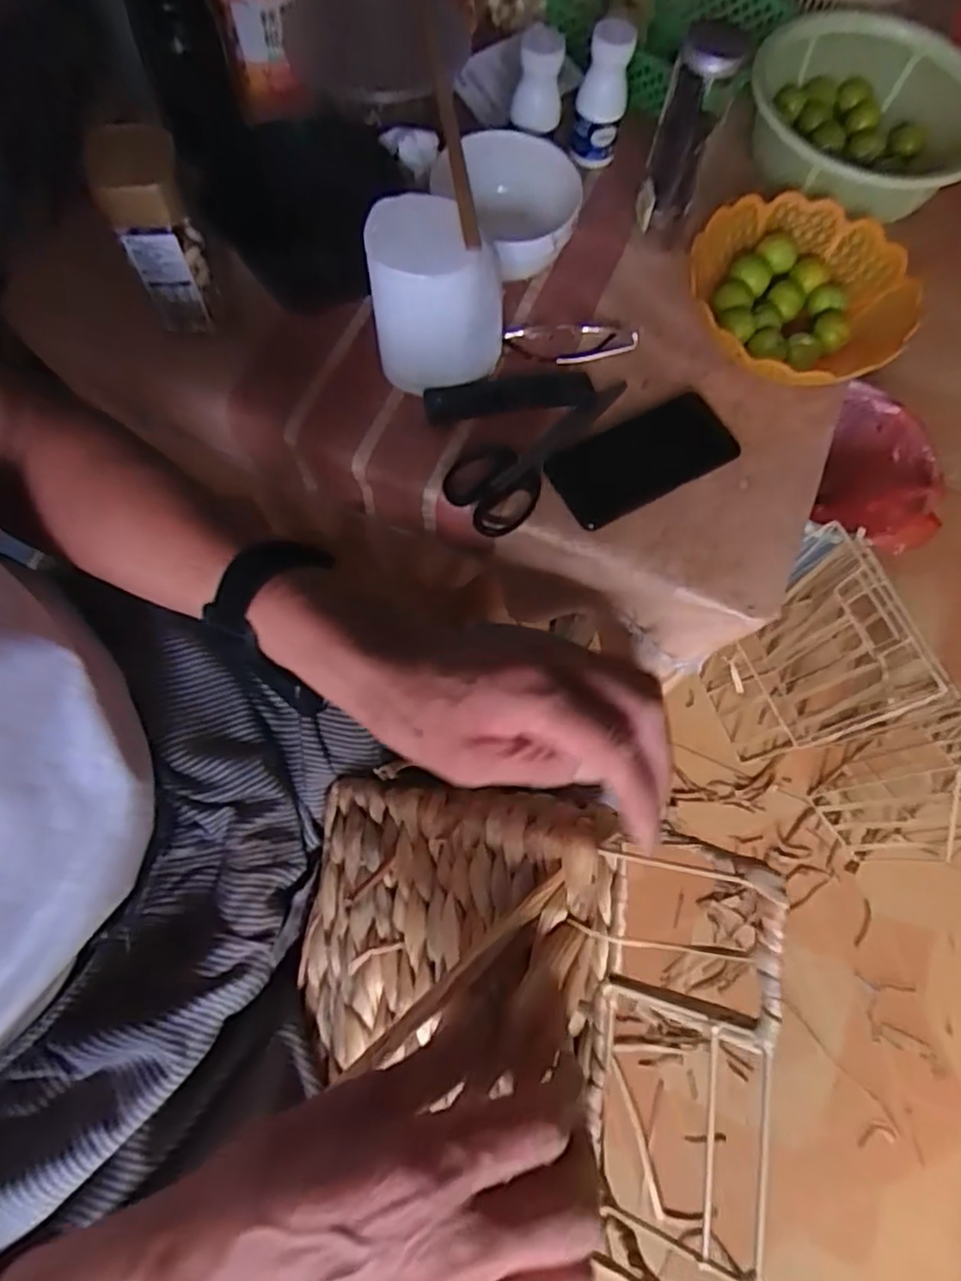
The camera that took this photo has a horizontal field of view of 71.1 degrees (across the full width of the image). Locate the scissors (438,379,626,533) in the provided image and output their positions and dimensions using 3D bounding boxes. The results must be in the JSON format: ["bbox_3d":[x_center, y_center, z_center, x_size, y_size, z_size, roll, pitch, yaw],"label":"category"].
[{"bbox_3d":[0.047,-0.175,0.585,0.074,0.008,0.190,36,74,9],"label":"scissors"}]

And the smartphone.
[{"bbox_3d":[0.139,-0.158,0.583,0.157,0.008,0.079,-28,76,-11],"label":"smartphone"}]

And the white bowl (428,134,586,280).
[{"bbox_3d":[0.034,-0.403,0.633,0.139,0.076,0.139,1,72,-2],"label":"white bowl"}]

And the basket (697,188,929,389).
[{"bbox_3d":[0.289,-0.312,0.619,0.191,0.054,0.199,11,72,1],"label":"basket"}]

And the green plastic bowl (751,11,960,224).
[{"bbox_3d":[0.388,-0.529,0.679,0.219,0.061,0.231,1,72,-2],"label":"green plastic bowl"}]

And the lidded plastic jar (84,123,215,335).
[{"bbox_3d":[-0.255,-0.321,0.544,0.060,0.143,0.063,1,72,-2],"label":"lidded plastic jar"}]

